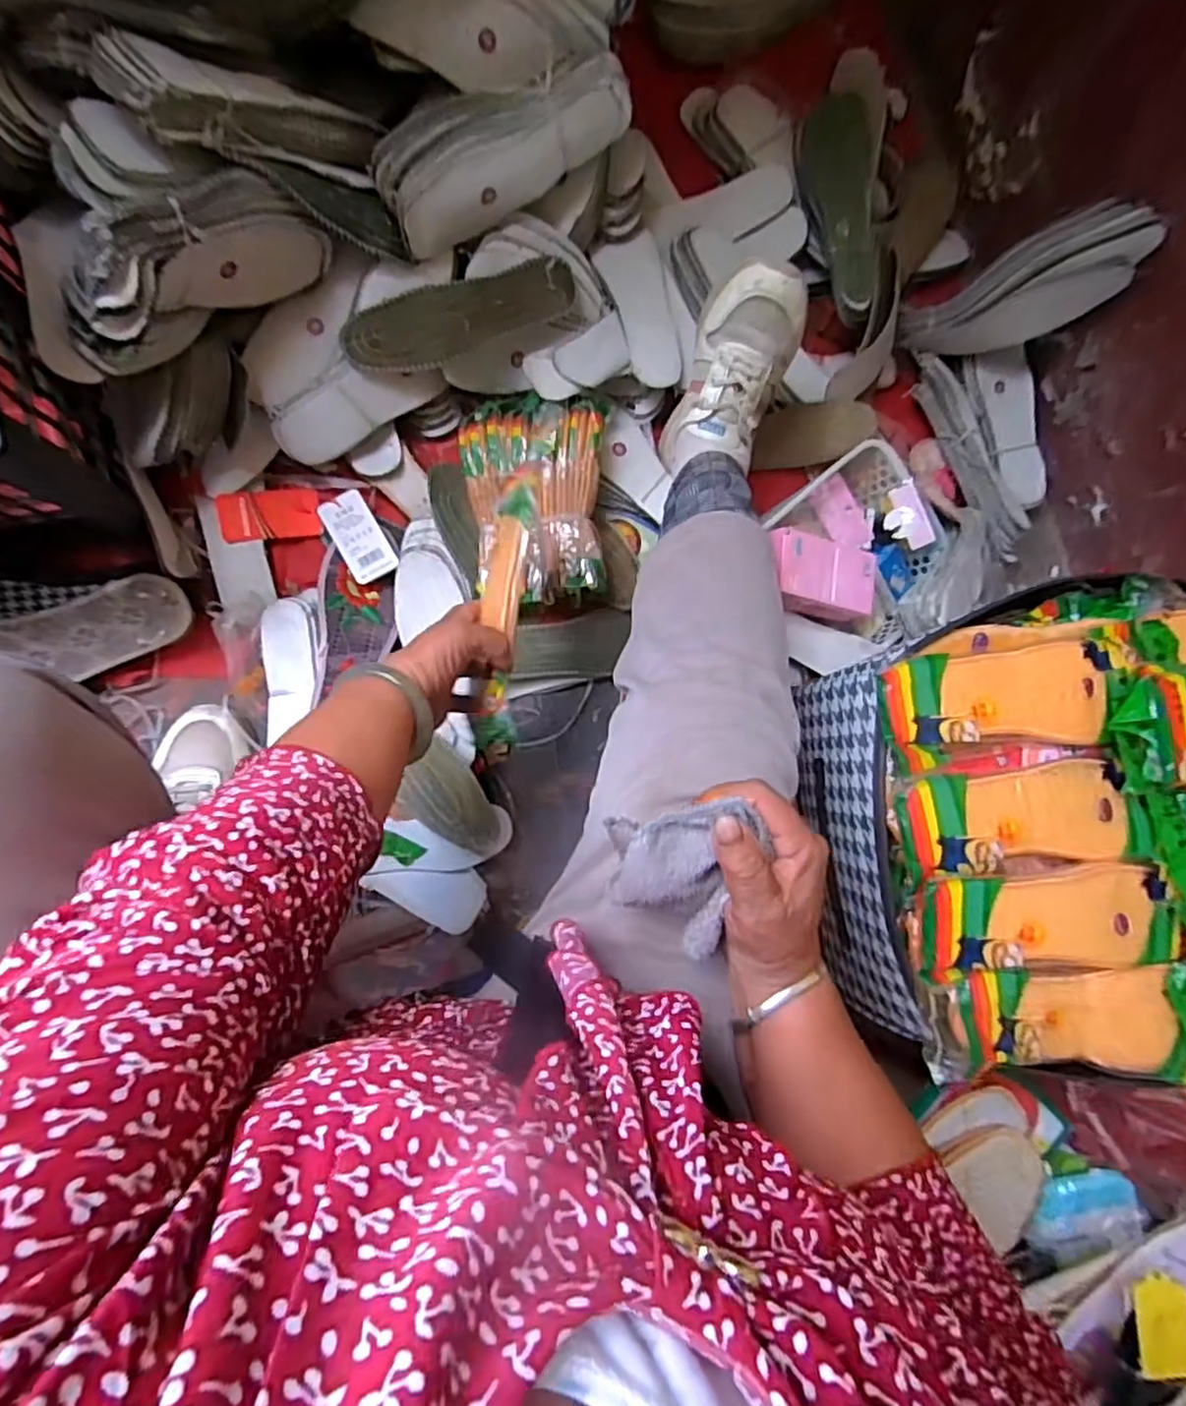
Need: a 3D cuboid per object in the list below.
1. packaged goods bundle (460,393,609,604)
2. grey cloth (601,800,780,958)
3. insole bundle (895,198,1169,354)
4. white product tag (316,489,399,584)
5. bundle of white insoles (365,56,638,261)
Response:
[{"bbox_3d":[-0.055,-0.199,0.673,0.135,0.039,0.189,-1,87,-9],"label":"packaged goods bundle"},{"bbox_3d":[0.049,0.094,0.354,0.075,0.046,0.084,-9,88,-10],"label":"grey cloth"},{"bbox_3d":[0.446,-0.428,0.727,0.085,0.231,0.075,-5,86,-48],"label":"insole bundle"},{"bbox_3d":[-0.232,-0.165,0.689,0.045,0.006,0.088,-30,87,-5],"label":"white product tag"},{"bbox_3d":[-0.083,-0.496,0.622,0.233,0.081,0.079,-35,92,-10],"label":"bundle of white insoles"}]

